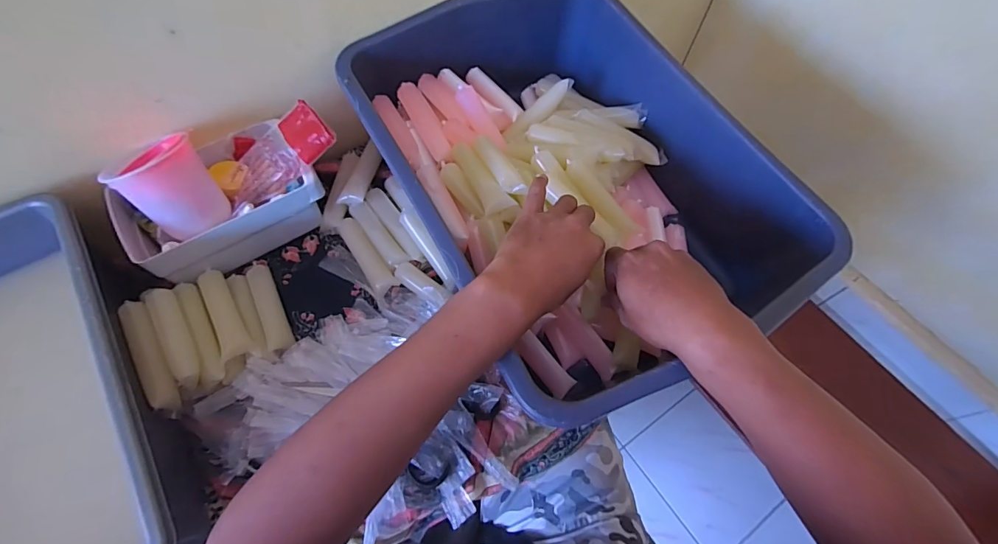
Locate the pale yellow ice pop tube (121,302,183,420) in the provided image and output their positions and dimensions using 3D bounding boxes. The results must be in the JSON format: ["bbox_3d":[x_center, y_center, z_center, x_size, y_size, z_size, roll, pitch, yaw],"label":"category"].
[{"bbox_3d":[-0.335,0.079,0.432,0.023,0.024,0.128,-31,68,-15],"label":"pale yellow ice pop tube"}]

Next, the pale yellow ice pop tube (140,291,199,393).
[{"bbox_3d":[-0.318,0.061,0.437,0.022,0.017,0.110,-32,68,-16],"label":"pale yellow ice pop tube"}]

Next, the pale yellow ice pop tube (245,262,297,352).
[{"bbox_3d":[-0.260,0.037,0.507,0.024,0.020,0.114,-25,66,-13],"label":"pale yellow ice pop tube"}]

